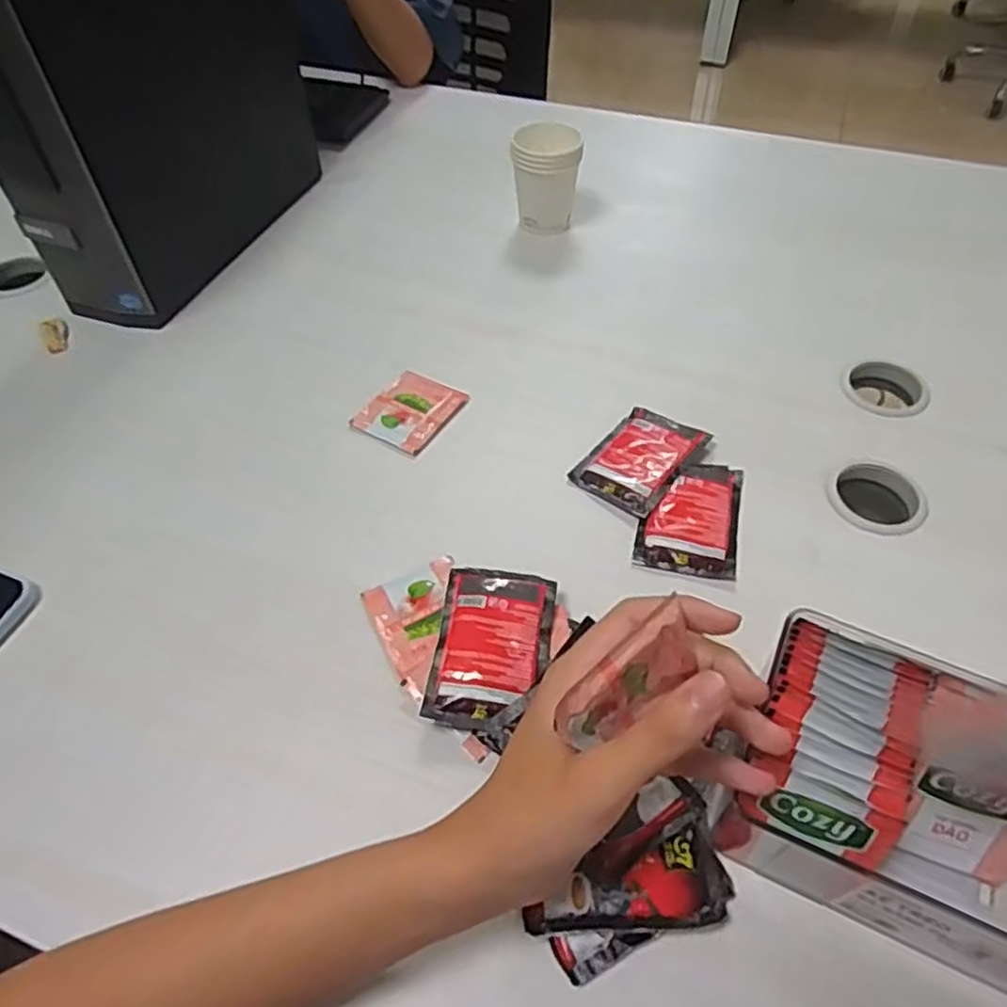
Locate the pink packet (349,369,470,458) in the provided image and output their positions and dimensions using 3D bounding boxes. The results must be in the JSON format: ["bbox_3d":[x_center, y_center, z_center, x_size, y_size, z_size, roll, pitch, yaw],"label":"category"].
[{"bbox_3d":[-0.075,-0.075,0.574,0.064,0.004,0.076,26,58,19],"label":"pink packet"}]

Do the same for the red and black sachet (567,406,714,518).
[{"bbox_3d":[0.101,-0.035,0.535,0.064,0.015,0.091,32,60,22],"label":"red and black sachet"}]

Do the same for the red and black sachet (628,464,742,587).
[{"bbox_3d":[0.131,0.009,0.504,0.067,0.009,0.102,11,54,9],"label":"red and black sachet"}]

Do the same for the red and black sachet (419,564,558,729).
[{"bbox_3d":[-0.006,0.083,0.430,0.066,0.007,0.100,7,57,5],"label":"red and black sachet"}]

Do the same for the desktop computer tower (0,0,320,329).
[{"bbox_3d":[-0.292,-0.351,0.599,0.086,0.277,0.304,17,54,14],"label":"desktop computer tower"}]

